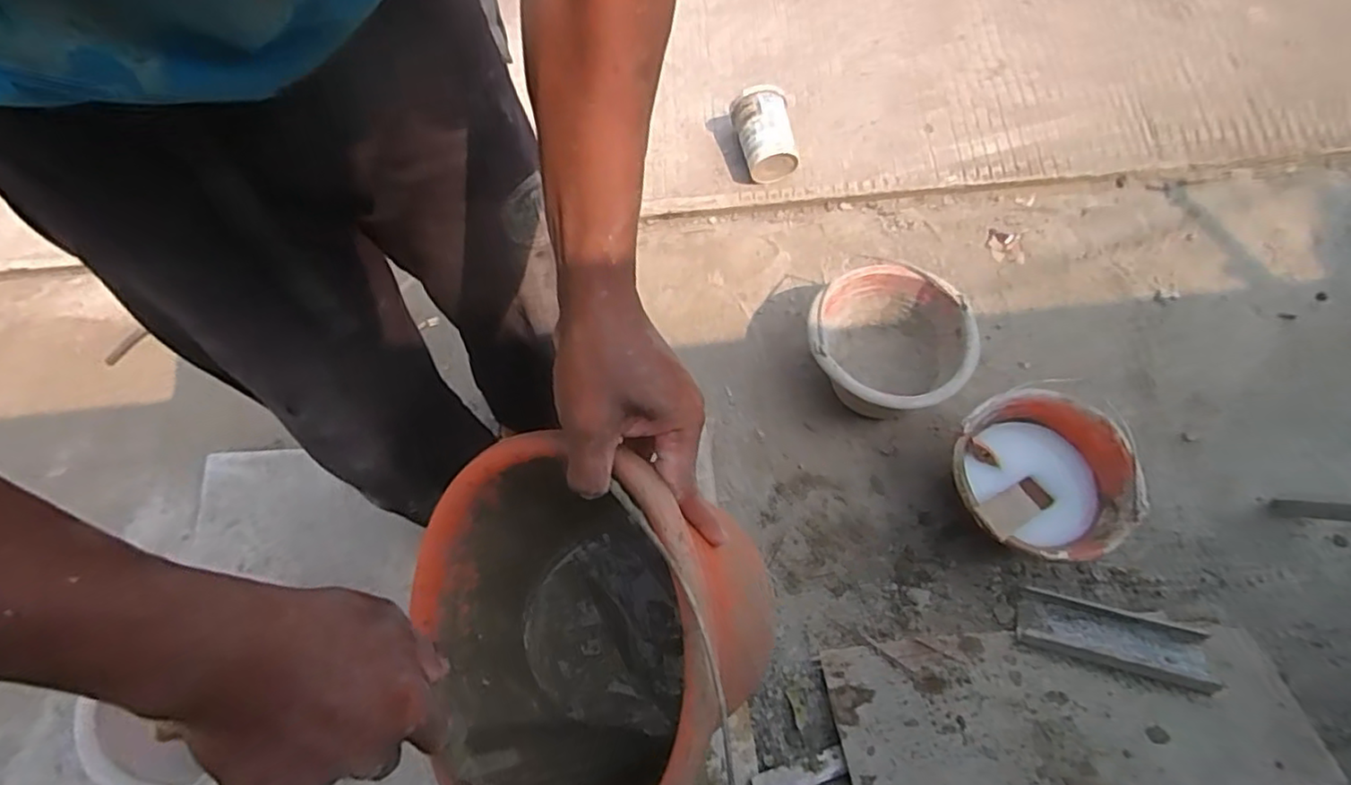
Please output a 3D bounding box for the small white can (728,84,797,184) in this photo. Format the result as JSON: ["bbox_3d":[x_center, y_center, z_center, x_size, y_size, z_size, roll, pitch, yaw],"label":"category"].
[{"bbox_3d":[0.173,-0.503,1.282,0.108,0.106,0.173,-13,66,-2],"label":"small white can"}]

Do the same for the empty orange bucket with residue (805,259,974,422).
[{"bbox_3d":[0.341,-0.068,1.089,0.245,0.163,0.231,-1,67,3],"label":"empty orange bucket with residue"}]

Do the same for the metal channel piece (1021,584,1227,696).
[{"bbox_3d":[0.633,0.355,0.949,0.252,0.033,0.087,14,68,9],"label":"metal channel piece"}]

